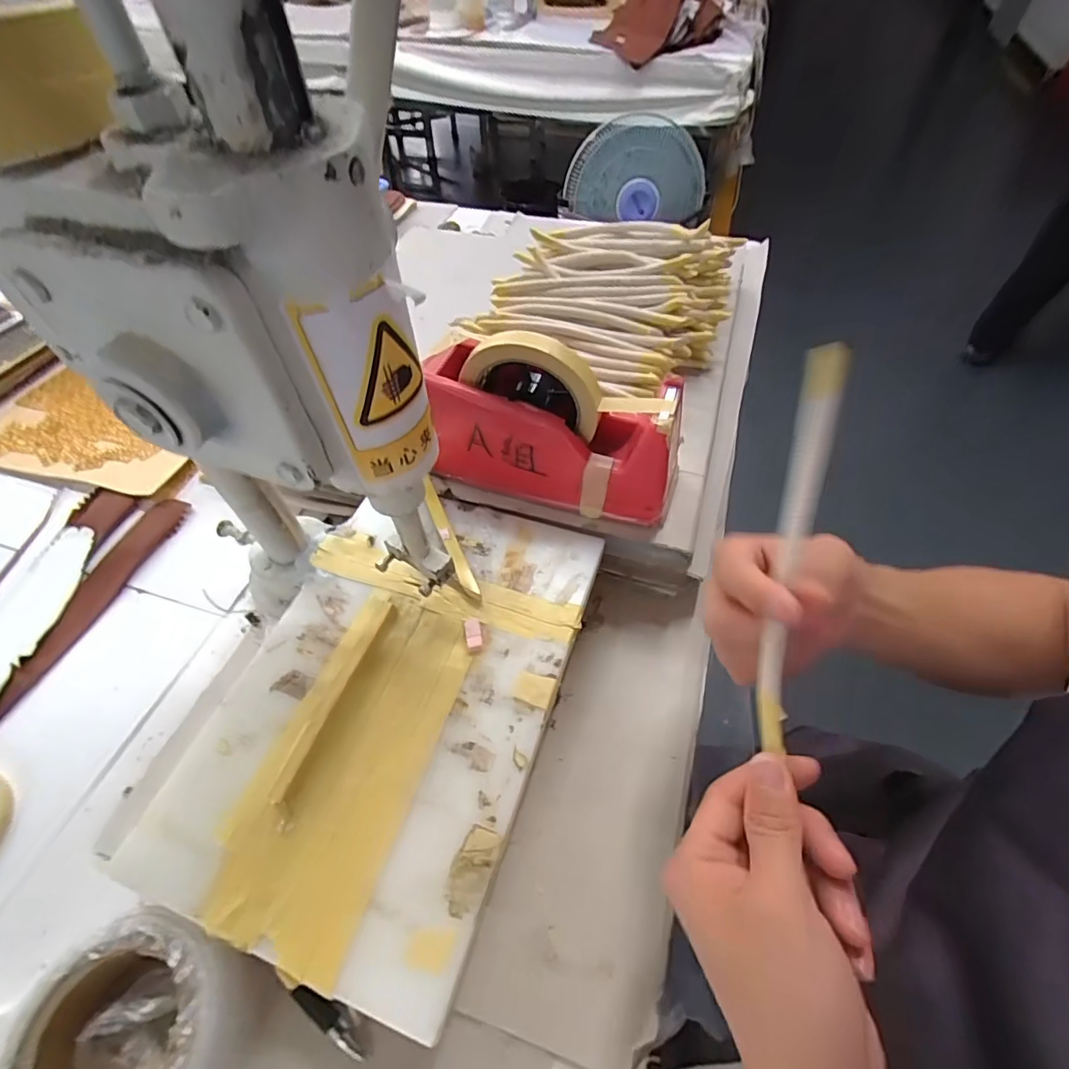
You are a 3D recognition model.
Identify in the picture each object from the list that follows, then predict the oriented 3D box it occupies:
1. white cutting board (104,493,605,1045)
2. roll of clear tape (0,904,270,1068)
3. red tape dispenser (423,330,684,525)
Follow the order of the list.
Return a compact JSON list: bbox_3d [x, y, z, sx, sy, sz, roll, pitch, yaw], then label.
[{"bbox_3d":[-0.089,0.093,0.338,0.198,0.010,0.292,16,55,13],"label":"white cutting board"},{"bbox_3d":[-0.206,0.260,0.272,0.102,0.049,0.104,0,53,0],"label":"roll of clear tape"},{"bbox_3d":[0.011,-0.085,0.385,0.192,0.117,0.065,16,55,12],"label":"red tape dispenser"}]

